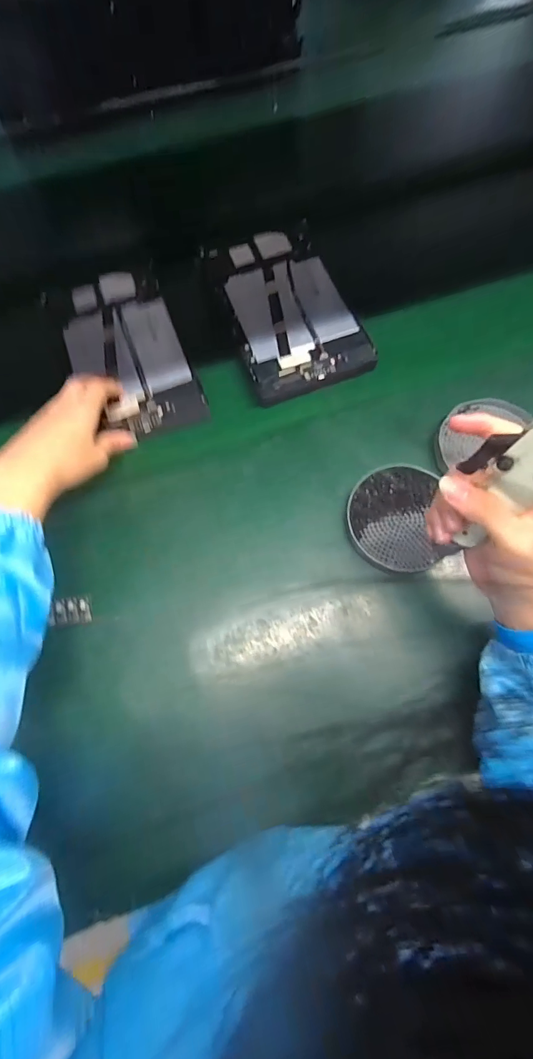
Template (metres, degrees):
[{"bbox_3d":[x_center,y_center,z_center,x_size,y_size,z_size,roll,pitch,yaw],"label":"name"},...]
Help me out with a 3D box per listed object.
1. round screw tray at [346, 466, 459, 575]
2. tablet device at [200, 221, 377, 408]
[{"bbox_3d":[0.136,-0.012,0.435,0.099,0.014,0.112,-18,73,-6],"label":"round screw tray"},{"bbox_3d":[0.023,-0.279,0.521,0.143,0.018,0.247,-19,73,-6],"label":"tablet device"}]

